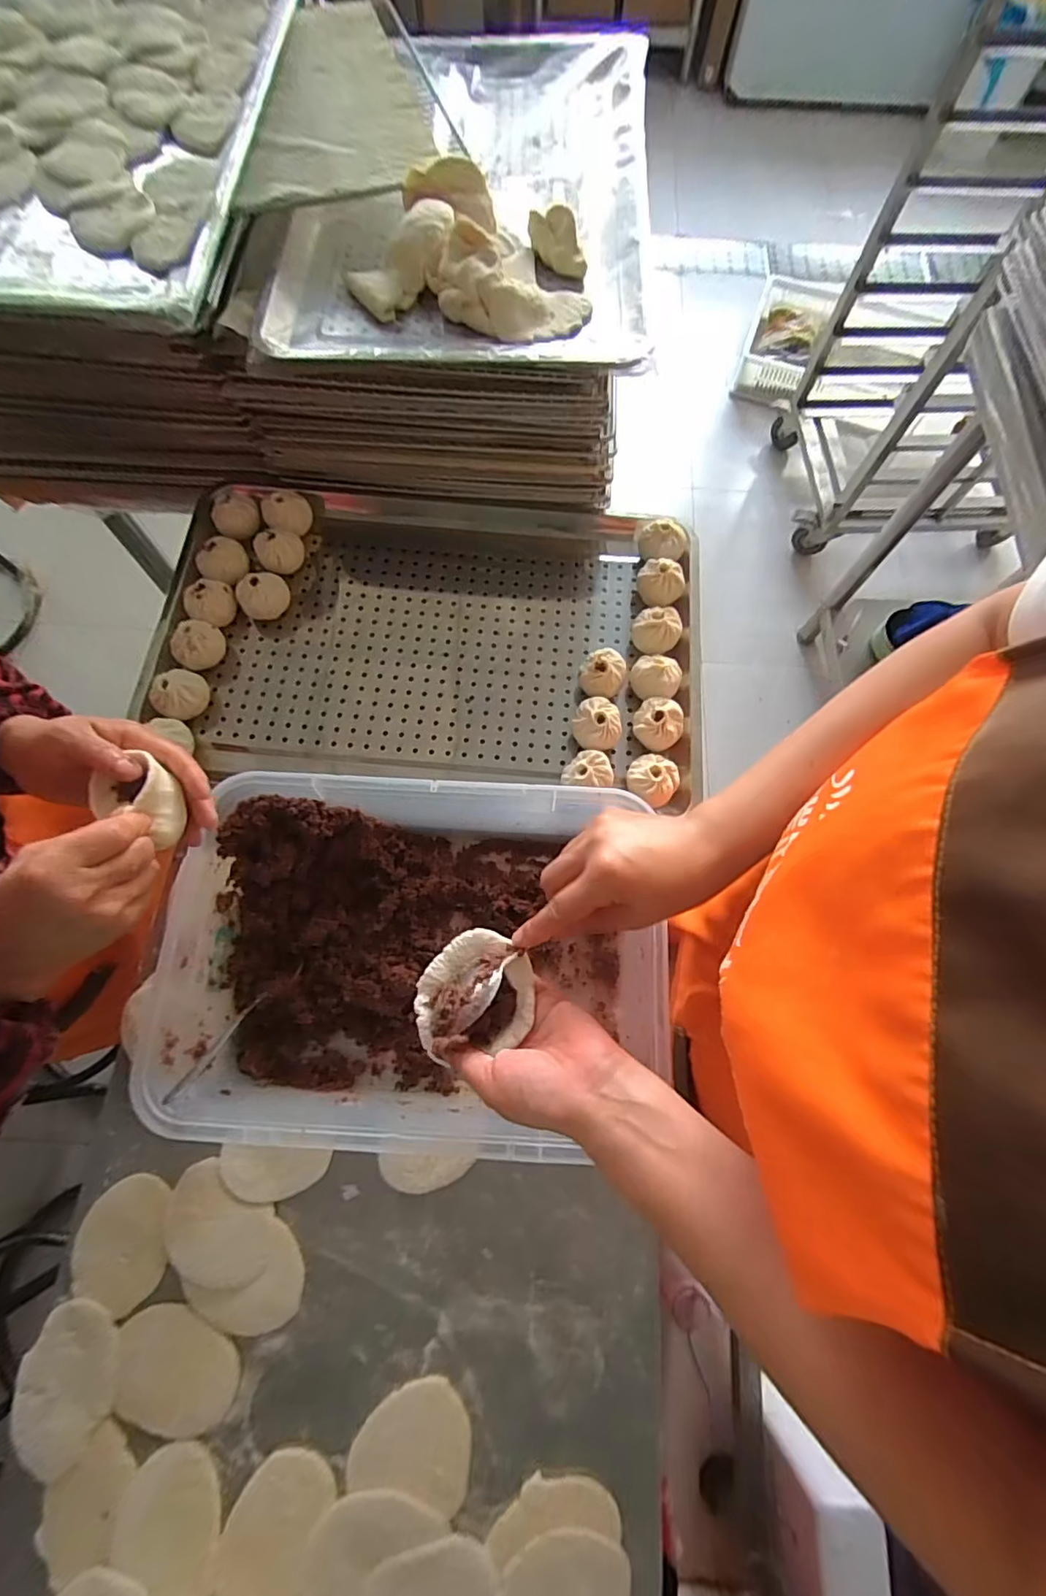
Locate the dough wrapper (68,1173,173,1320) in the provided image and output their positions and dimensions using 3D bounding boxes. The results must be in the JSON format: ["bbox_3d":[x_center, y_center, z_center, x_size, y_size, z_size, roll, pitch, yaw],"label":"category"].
[{"bbox_3d":[-0.329,0.365,0.466,0.077,0.004,0.089,15,71,5],"label":"dough wrapper"}]

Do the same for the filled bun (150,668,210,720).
[{"bbox_3d":[-0.352,-0.105,0.589,0.047,0.045,0.053,38,74,11],"label":"filled bun"}]

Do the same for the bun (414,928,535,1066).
[{"bbox_3d":[-0.033,0.124,0.369,0.080,0.033,0.071,-14,72,-6],"label":"bun"}]

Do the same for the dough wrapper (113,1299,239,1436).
[{"bbox_3d":[-0.274,0.450,0.445,0.098,0.010,0.073,24,72,8],"label":"dough wrapper"}]

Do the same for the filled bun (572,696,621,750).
[{"bbox_3d":[0.075,-0.073,0.586,0.046,0.044,0.050,0,71,-1],"label":"filled bun"}]

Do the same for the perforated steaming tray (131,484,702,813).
[{"bbox_3d":[-0.094,-0.178,0.618,0.578,0.058,0.360,5,71,1],"label":"perforated steaming tray"}]

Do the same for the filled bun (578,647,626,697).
[{"bbox_3d":[0.083,-0.129,0.608,0.046,0.045,0.048,0,71,-1],"label":"filled bun"}]

